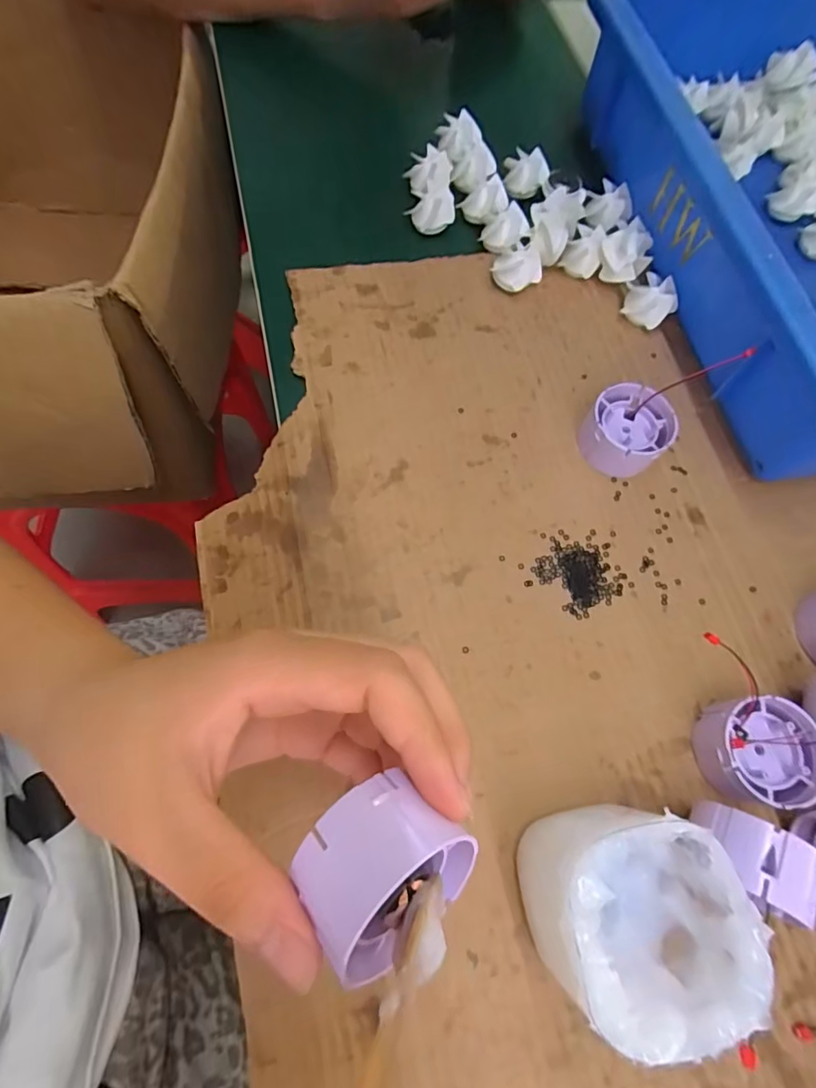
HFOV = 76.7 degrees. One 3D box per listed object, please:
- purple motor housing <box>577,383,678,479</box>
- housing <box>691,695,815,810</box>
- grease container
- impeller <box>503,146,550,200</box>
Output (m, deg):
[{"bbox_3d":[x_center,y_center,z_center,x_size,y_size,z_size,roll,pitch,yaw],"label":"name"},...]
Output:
[{"bbox_3d":[0.123,-0.063,0.293,0.047,0.026,0.044,2,69,-4],"label":"purple motor housing"},{"bbox_3d":[0.159,0.095,0.237,0.047,0.027,0.043,-3,69,-6],"label":"housing"},{"bbox_3d":[0.079,0.138,0.191,0.074,0.072,0.065,-15,71,-10],"label":"grease container"},{"bbox_3d":[0.084,-0.265,0.369,0.028,0.021,0.027,4,69,-3],"label":"impeller"}]

